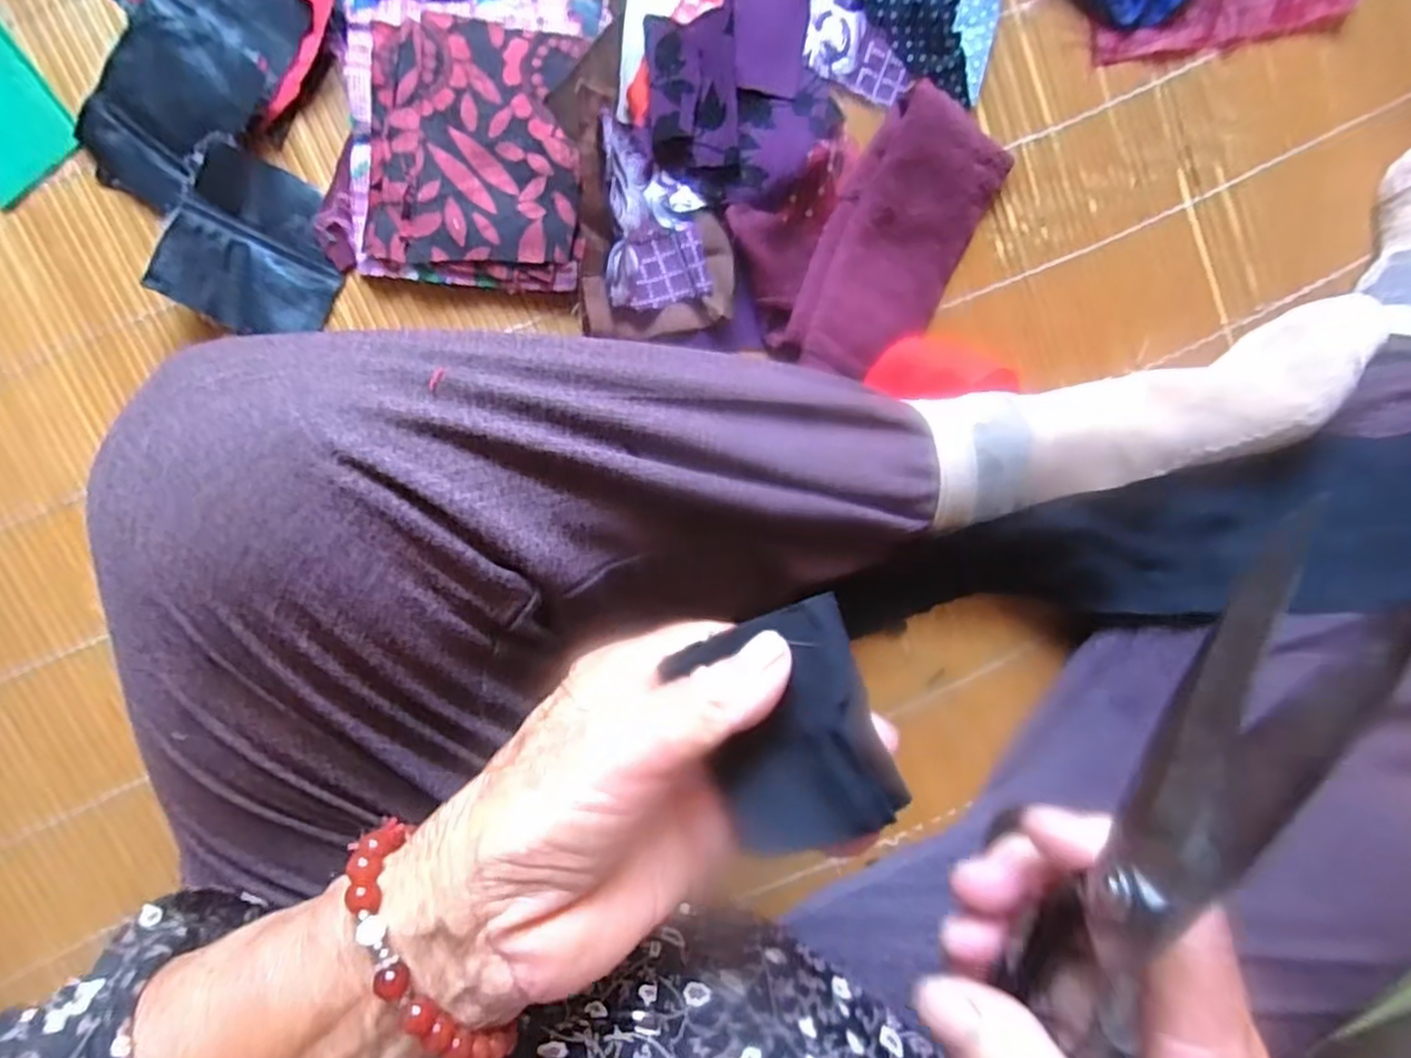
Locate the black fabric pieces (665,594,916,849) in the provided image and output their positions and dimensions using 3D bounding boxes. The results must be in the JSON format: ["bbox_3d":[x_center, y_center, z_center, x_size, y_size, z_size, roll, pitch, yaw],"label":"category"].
[{"bbox_3d":[0.025,0.059,0.204,0.046,0.021,0.068,-19,98,-5],"label":"black fabric pieces"}]

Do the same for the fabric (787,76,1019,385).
[{"bbox_3d":[0.097,-0.140,0.359,0.071,0.020,0.137,24,88,-6],"label":"fabric"}]

